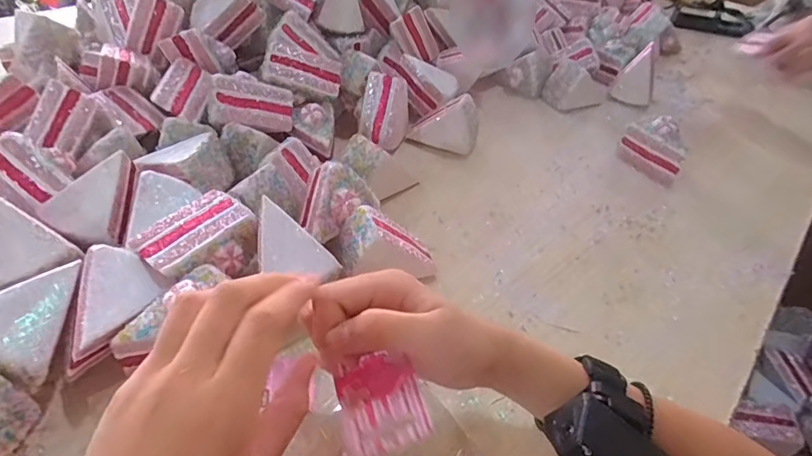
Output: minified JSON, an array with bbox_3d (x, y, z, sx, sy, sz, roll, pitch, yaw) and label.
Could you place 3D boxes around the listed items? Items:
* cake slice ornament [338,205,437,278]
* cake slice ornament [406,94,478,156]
[{"bbox_3d":[-0.013,0.019,0.429,0.089,0.063,0.060,-8,42,-16],"label":"cake slice ornament"},{"bbox_3d":[0.051,-0.136,0.611,0.087,0.064,0.051,18,42,14],"label":"cake slice ornament"}]

